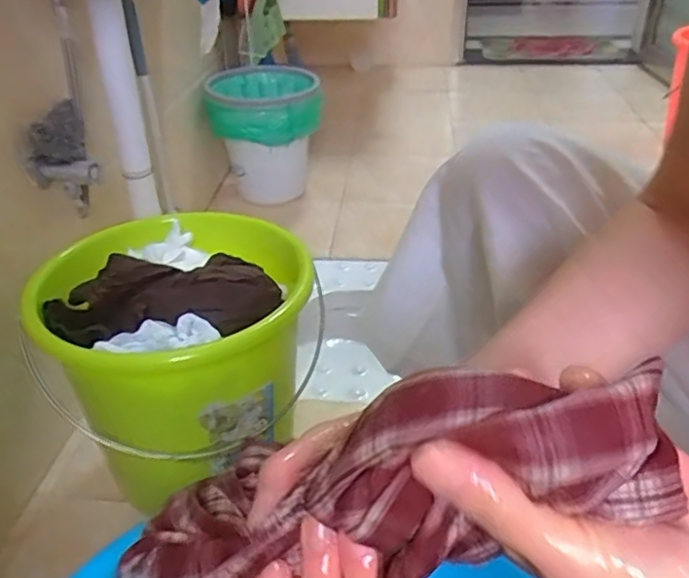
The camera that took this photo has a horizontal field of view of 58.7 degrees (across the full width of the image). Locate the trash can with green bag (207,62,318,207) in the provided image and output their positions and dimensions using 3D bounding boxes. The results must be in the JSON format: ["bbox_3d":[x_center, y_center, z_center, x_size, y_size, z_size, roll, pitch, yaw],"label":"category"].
[{"bbox_3d":[-0.182,-0.350,1.485,0.251,0.296,0.301,-5,35,-5],"label":"trash can with green bag"}]

